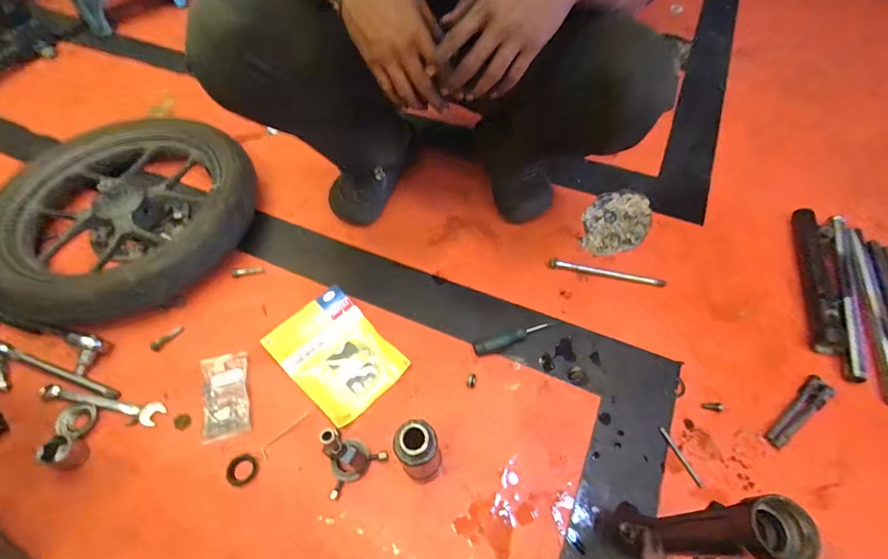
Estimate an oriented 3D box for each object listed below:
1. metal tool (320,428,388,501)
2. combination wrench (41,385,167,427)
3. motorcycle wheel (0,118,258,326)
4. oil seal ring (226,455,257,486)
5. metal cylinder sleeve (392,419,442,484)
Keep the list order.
[{"bbox_3d":[-0.138,0.229,0.549,0.083,0.097,0.069,-34,62,-19],"label":"metal tool"},{"bbox_3d":[-0.518,0.188,0.633,0.198,0.010,0.032,9,58,7],"label":"combination wrench"},{"bbox_3d":[-0.586,-0.130,0.785,0.421,0.096,0.400,-1,57,1],"label":"motorcycle wheel"},{"bbox_3d":[-0.281,0.264,0.575,0.041,0.004,0.039,-1,57,1],"label":"oil seal ring"},{"bbox_3d":[-0.030,0.219,0.517,0.049,0.162,0.048,-1,57,1],"label":"metal cylinder sleeve"}]

